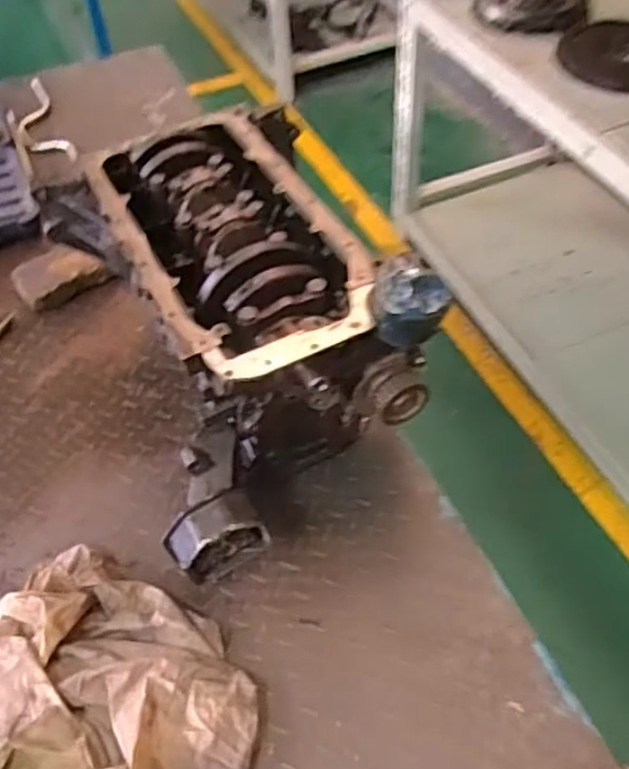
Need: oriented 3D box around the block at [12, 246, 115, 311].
[{"bbox_3d":[-0.406,-0.177,1.134,0.149,0.042,0.093,-21,53,-14],"label":"block"}]

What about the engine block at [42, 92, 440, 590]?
[{"bbox_3d":[-0.113,-0.091,0.866,0.329,0.307,0.512,-24,53,-16],"label":"engine block"}]

